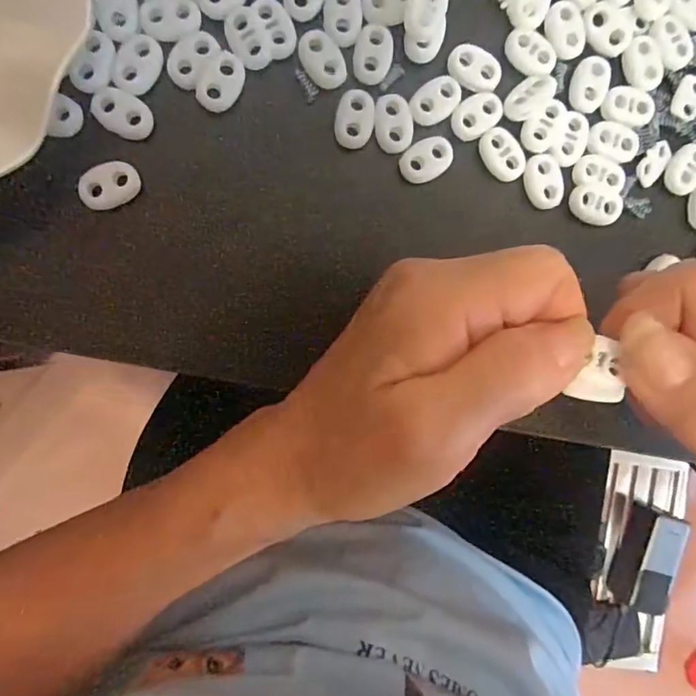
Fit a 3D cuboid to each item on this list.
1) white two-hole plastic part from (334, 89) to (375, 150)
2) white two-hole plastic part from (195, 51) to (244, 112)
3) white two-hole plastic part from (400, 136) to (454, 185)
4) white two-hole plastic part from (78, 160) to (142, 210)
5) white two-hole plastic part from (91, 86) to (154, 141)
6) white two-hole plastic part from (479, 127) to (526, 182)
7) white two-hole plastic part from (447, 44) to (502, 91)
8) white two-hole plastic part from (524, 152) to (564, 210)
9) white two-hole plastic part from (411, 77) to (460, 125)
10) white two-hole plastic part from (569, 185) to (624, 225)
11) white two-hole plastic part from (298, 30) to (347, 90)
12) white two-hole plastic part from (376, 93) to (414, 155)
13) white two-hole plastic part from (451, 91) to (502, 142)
[{"bbox_3d":[0.003,-0.091,0.199,0.015,0.004,0.021,4,92,-7],"label":"white two-hole plastic part"},{"bbox_3d":[-0.048,-0.101,0.193,0.014,0.004,0.022,37,88,-7],"label":"white two-hole plastic part"},{"bbox_3d":[0.032,-0.076,0.203,0.022,0.004,0.015,-29,95,-5],"label":"white two-hole plastic part"},{"bbox_3d":[-0.089,-0.061,0.189,0.022,0.005,0.015,-26,95,-5],"label":"white two-hole plastic part"},{"bbox_3d":[-0.084,-0.088,0.189,0.021,0.004,0.015,27,89,-7],"label":"white two-hole plastic part"},{"bbox_3d":[0.064,-0.080,0.208,0.014,0.004,0.022,-32,96,-4],"label":"white two-hole plastic part"},{"bbox_3d":[0.052,-0.114,0.205,0.023,0.004,0.015,29,89,-7],"label":"white two-hole plastic part"},{"bbox_3d":[0.082,-0.069,0.211,0.015,0.004,0.022,-12,94,-6],"label":"white two-hole plastic part"},{"bbox_3d":[0.036,-0.100,0.202,0.023,0.004,0.015,-44,96,-3],"label":"white two-hole plastic part"},{"bbox_3d":[0.104,-0.060,0.213,0.022,0.004,0.014,12,91,-7],"label":"white two-hole plastic part"},{"bbox_3d":[-0.010,-0.113,0.198,0.015,0.004,0.022,-31,96,-4],"label":"white two-hole plastic part"},{"bbox_3d":[0.019,-0.090,0.201,0.015,0.004,0.021,-8,93,-6],"label":"white two-hole plastic part"},{"bbox_3d":[0.053,-0.095,0.206,0.022,0.004,0.015,-38,96,-4],"label":"white two-hole plastic part"}]

